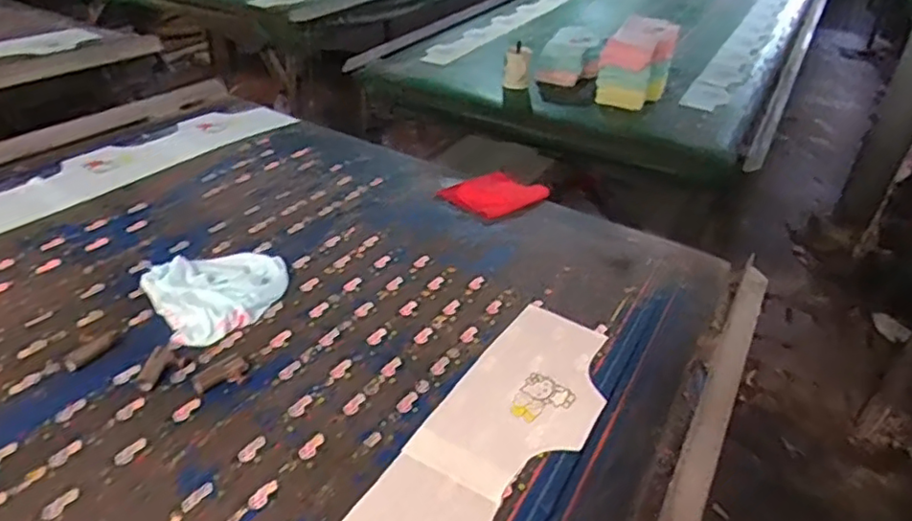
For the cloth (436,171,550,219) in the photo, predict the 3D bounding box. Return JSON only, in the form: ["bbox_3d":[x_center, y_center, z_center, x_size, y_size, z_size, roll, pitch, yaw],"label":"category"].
[{"bbox_3d":[0.059,-0.129,1.175,0.204,0.053,0.102,21,37,24],"label":"cloth"}]

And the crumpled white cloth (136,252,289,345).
[{"bbox_3d":[-0.325,0.036,0.876,0.180,0.032,0.180,-20,40,-32],"label":"crumpled white cloth"}]

